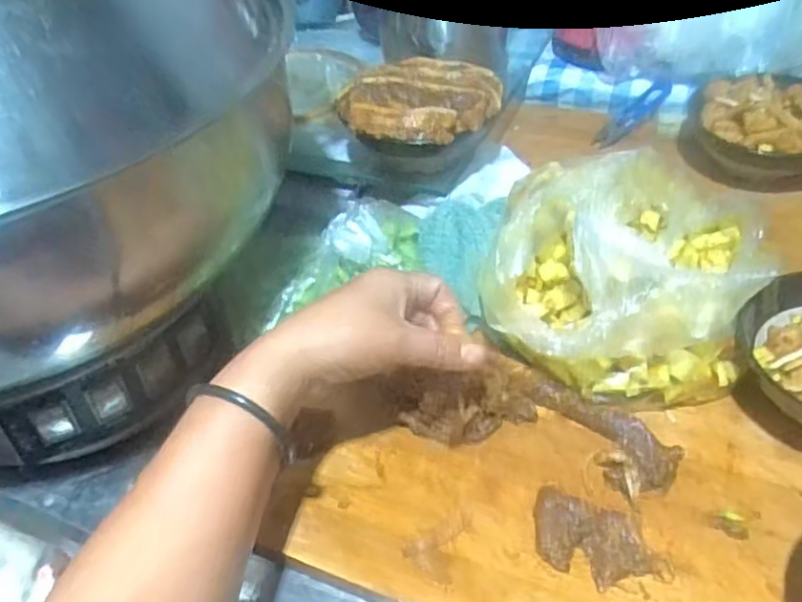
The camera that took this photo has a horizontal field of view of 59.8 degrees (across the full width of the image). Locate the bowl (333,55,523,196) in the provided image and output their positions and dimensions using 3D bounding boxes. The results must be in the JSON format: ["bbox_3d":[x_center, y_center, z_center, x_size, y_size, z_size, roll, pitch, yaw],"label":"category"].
[{"bbox_3d":[0.021,-0.146,0.575,0.128,0.078,0.111,8,44,15],"label":"bowl"}]

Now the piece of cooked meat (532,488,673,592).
[{"bbox_3d":[0.103,0.125,0.363,0.070,0.014,0.040,12,45,18],"label":"piece of cooked meat"}]

